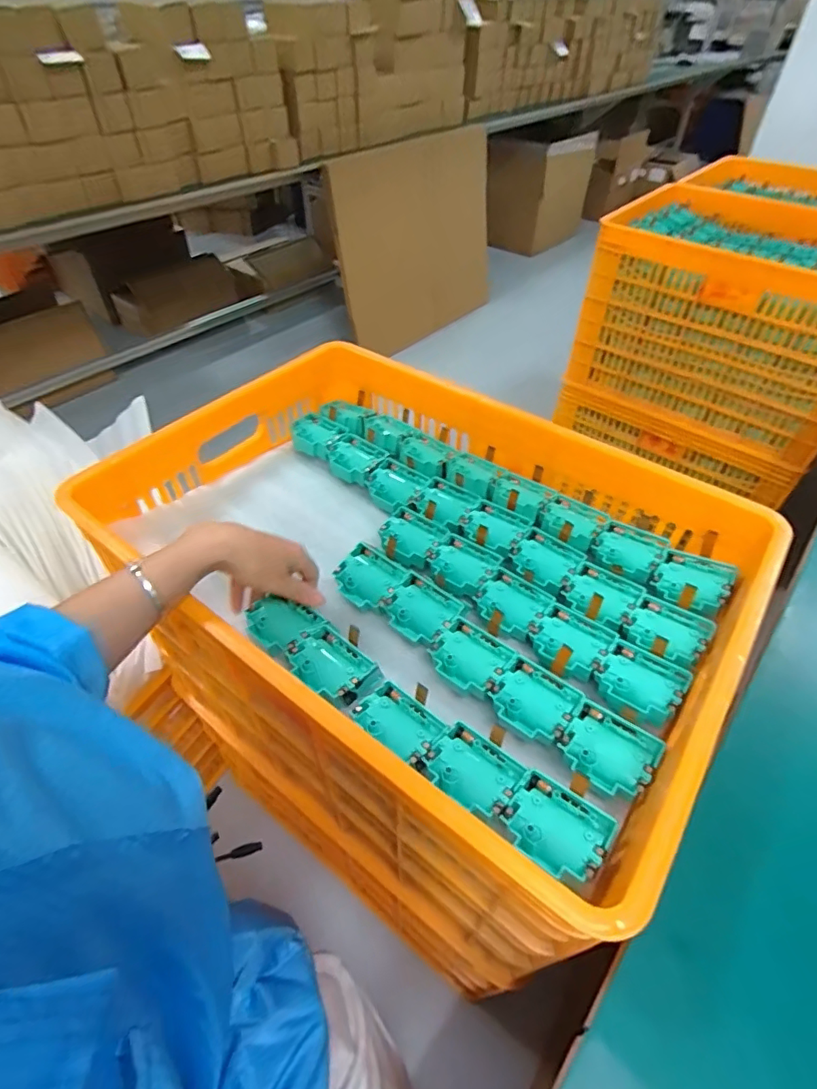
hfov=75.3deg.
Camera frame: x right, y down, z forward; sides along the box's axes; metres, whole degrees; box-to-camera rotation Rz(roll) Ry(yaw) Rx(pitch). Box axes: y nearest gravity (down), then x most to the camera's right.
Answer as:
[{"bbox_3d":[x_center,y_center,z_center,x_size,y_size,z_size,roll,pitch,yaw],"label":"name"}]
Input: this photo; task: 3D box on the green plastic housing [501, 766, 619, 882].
[{"bbox_3d":[0.113,0.218,0.410,0.073,0.019,0.059,31,54,25],"label":"green plastic housing"}]

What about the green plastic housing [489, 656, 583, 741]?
[{"bbox_3d":[0.119,0.146,0.500,0.070,0.016,0.063,34,55,27],"label":"green plastic housing"}]

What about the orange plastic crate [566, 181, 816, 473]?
[{"bbox_3d":[0.857,-0.593,1.391,0.646,0.418,0.519,31,54,25],"label":"orange plastic crate"}]

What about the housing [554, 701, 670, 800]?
[{"bbox_3d":[0.173,0.176,0.456,0.072,0.013,0.065,33,55,26],"label":"housing"}]

